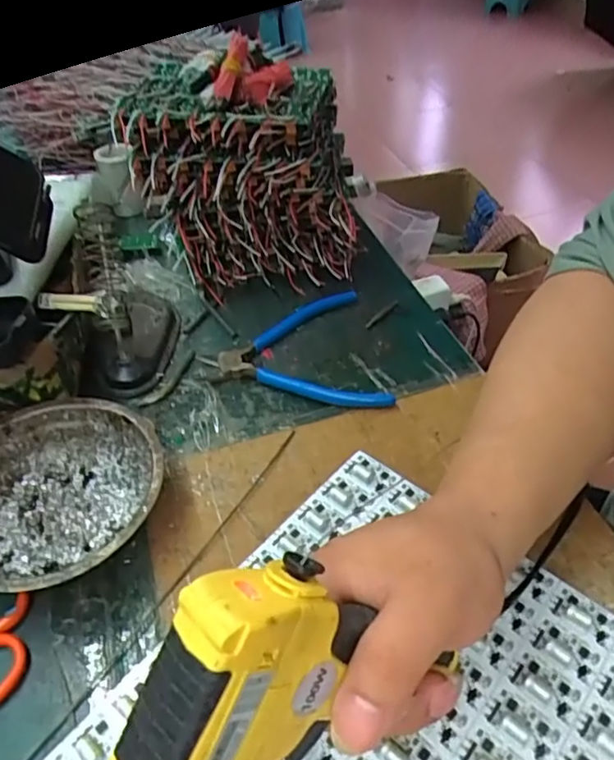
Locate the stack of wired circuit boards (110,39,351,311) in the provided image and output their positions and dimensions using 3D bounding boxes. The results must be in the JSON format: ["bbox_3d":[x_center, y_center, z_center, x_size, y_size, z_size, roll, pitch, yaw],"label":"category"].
[{"bbox_3d":[-0.053,-0.173,0.484,0.179,0.190,0.107,1,45,2],"label":"stack of wired circuit boards"}]

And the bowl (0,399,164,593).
[{"bbox_3d":[-0.153,0.071,0.348,0.131,0.038,0.124,-1,45,1],"label":"bowl"}]

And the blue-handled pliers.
[{"bbox_3d":[-0.007,-0.019,0.453,0.119,0.013,0.125,-9,46,-7],"label":"blue-handled pliers"}]

